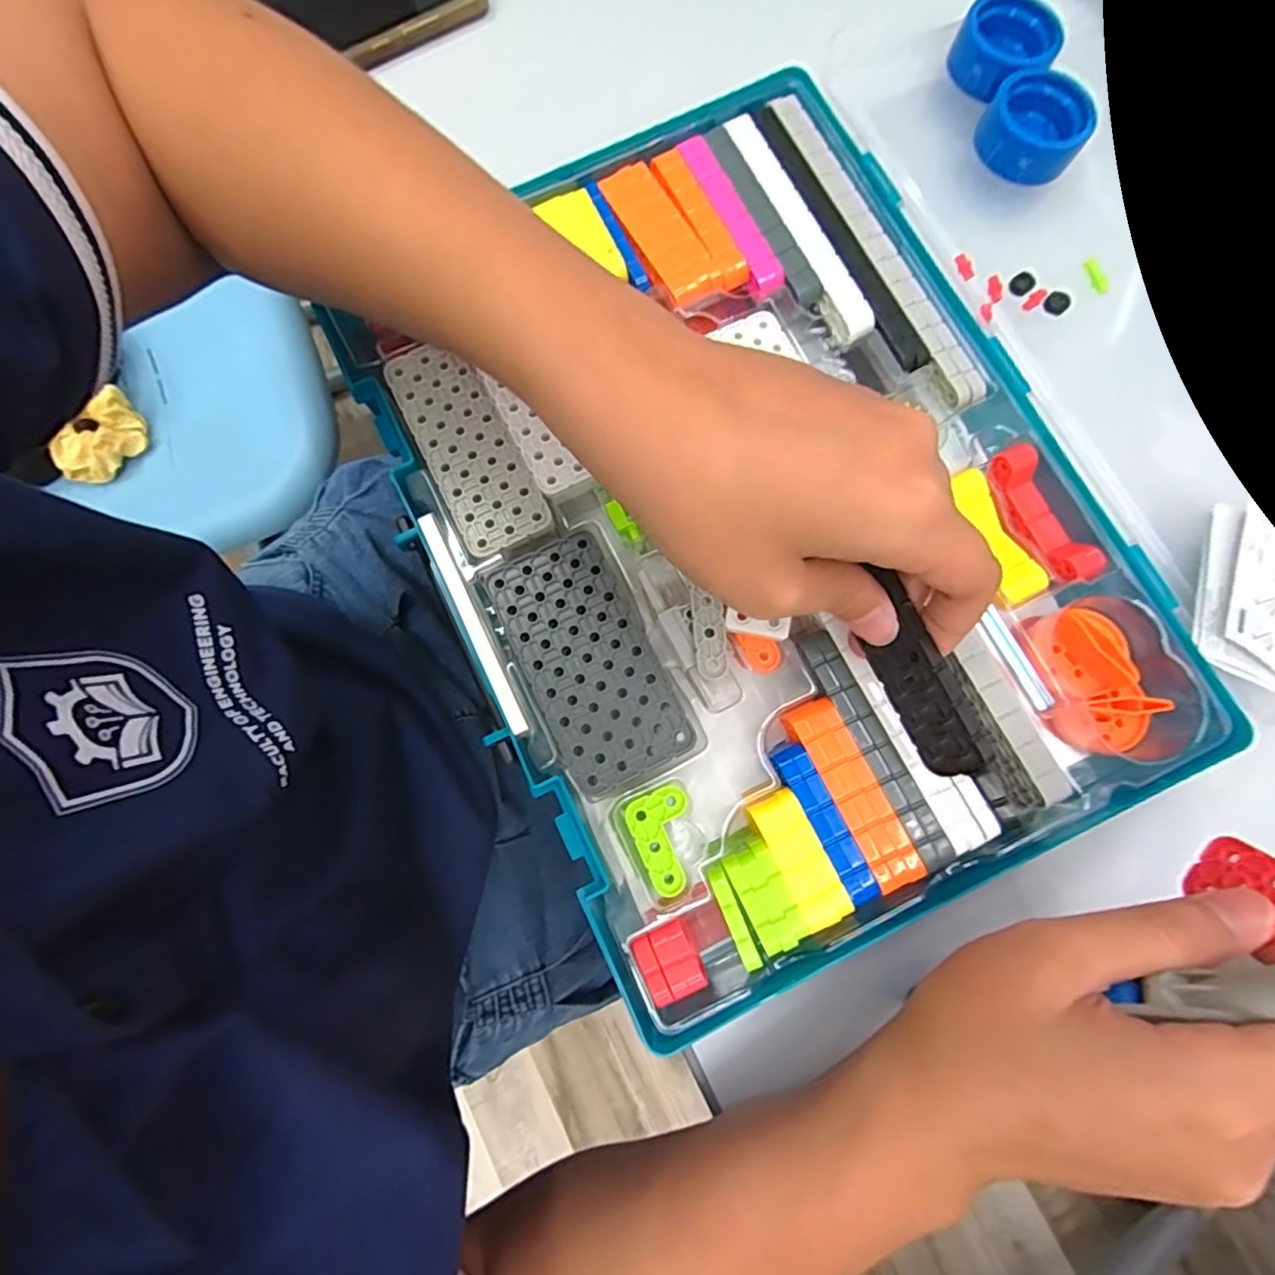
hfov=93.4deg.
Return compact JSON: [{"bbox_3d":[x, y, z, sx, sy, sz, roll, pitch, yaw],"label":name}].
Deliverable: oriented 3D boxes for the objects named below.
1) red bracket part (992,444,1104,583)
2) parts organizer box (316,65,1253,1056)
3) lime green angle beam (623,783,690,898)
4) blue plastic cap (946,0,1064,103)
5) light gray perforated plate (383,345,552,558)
[{"bbox_3d":[0.170,-0.051,0.254,0.015,0.017,0.060,-26,81,-5],"label":"red bracket part"},{"bbox_3d":[0.043,-0.049,0.265,0.258,0.048,0.344,-28,81,-5],"label":"parts organizer box"},{"bbox_3d":[0.012,0.077,0.229,0.025,0.004,0.037,-23,80,-4],"label":"lime green angle beam"},{"bbox_3d":[0.180,-0.288,0.295,0.034,0.023,0.043,-41,82,-7],"label":"blue plastic cap"},{"bbox_3d":[-0.074,-0.083,0.259,0.038,0.004,0.098,-27,81,-5],"label":"light gray perforated plate"}]

